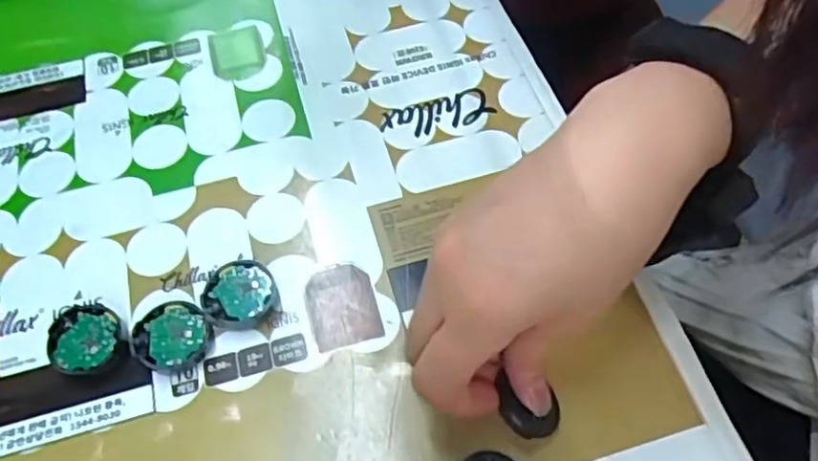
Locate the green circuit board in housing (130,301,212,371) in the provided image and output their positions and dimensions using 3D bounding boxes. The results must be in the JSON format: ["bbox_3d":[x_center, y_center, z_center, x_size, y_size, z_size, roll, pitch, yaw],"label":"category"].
[{"bbox_3d":[-0.099,0.045,0.270,0.033,0.010,0.028,-6,60,-1],"label":"green circuit board in housing"}]

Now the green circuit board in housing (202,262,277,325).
[{"bbox_3d":[-0.073,0.028,0.279,0.030,0.010,0.029,38,68,21],"label":"green circuit board in housing"}]

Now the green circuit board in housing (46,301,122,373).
[{"bbox_3d":[-0.135,0.046,0.271,0.029,0.010,0.029,-10,60,-3],"label":"green circuit board in housing"}]

